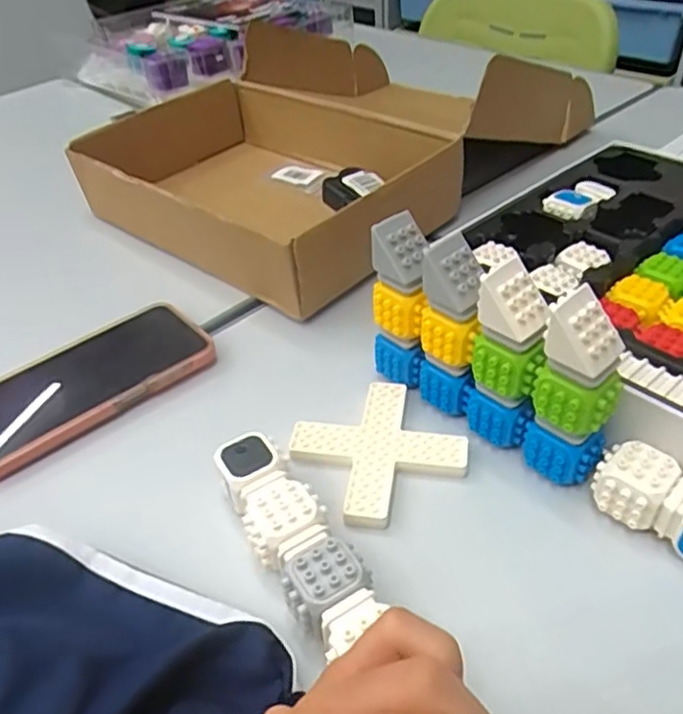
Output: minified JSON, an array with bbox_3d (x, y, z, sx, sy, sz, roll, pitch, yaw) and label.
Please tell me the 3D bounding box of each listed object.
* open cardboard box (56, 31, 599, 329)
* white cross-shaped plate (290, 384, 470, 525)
[{"bbox_3d":[-0.005,-0.234,0.641,0.329,0.111,0.448,30,52,33],"label":"open cardboard box"},{"bbox_3d":[0.022,0.055,0.375,0.082,0.011,0.081,-26,46,-23],"label":"white cross-shaped plate"}]

